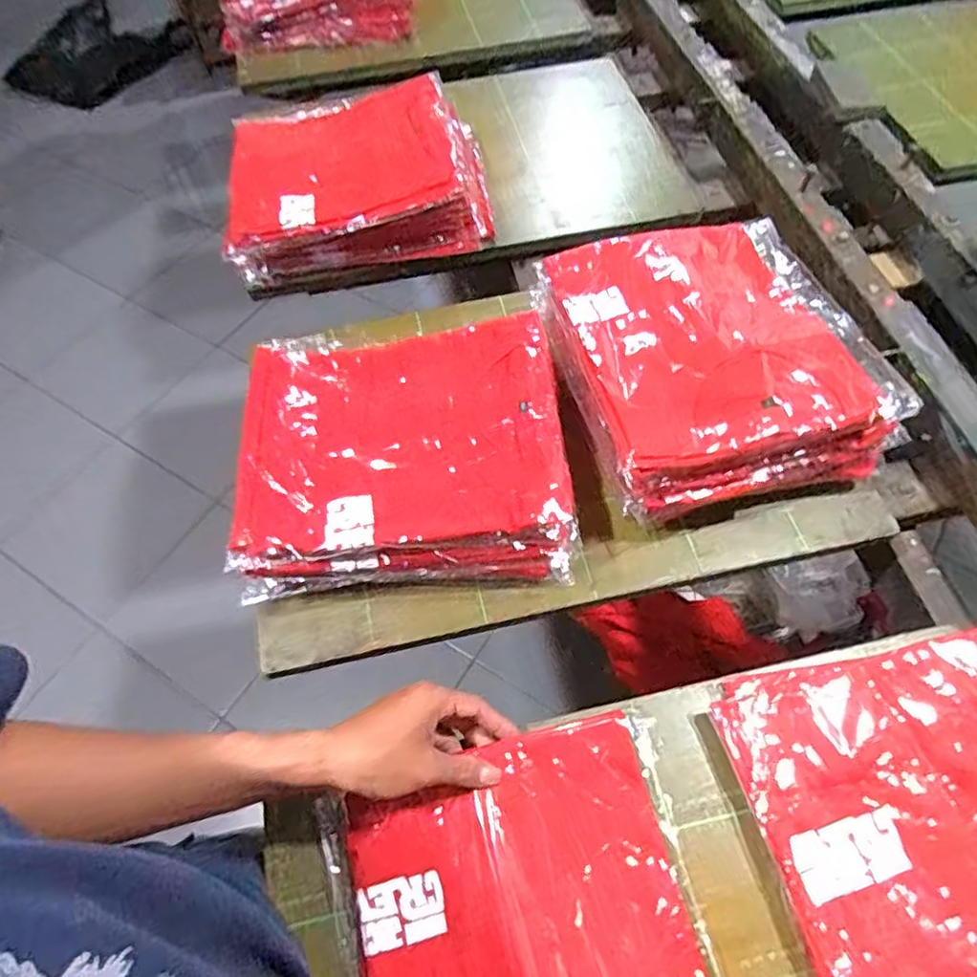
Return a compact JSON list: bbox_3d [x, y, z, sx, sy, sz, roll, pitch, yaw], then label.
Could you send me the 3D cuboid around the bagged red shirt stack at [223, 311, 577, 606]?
[{"bbox_3d":[-0.084,-0.038,0.634,0.289,0.088,0.268,-6,58,-2],"label":"bagged red shirt stack"}]

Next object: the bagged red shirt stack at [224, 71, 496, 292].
[{"bbox_3d":[-0.169,-0.406,0.847,0.323,0.113,0.261,-10,58,-4],"label":"bagged red shirt stack"}]

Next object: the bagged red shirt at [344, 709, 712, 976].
[{"bbox_3d":[0.029,0.319,0.438,0.226,0.021,0.276,-12,59,-5],"label":"bagged red shirt"}]

